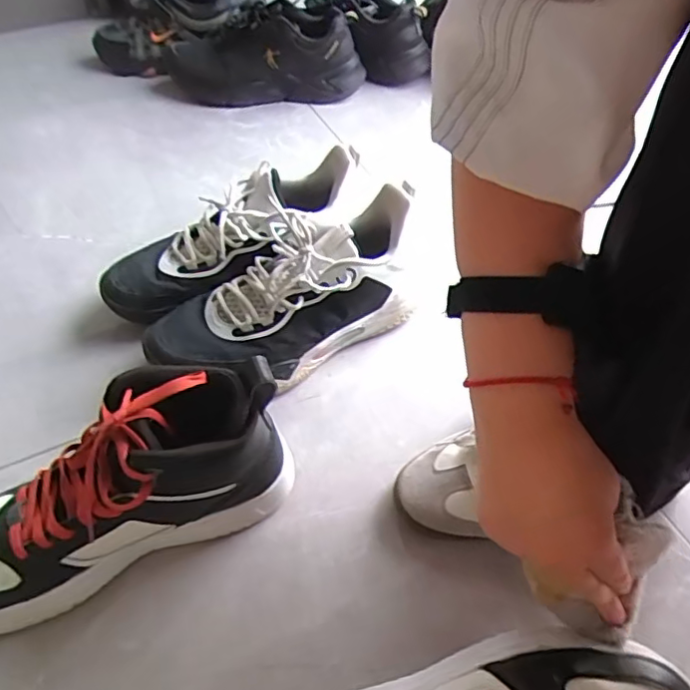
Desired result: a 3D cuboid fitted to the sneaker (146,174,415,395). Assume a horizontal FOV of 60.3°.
[{"bbox_3d":[-0.057,-0.045,0.596,0.273,0.139,0.112,-21,54,-16],"label":"sneaker"}]

